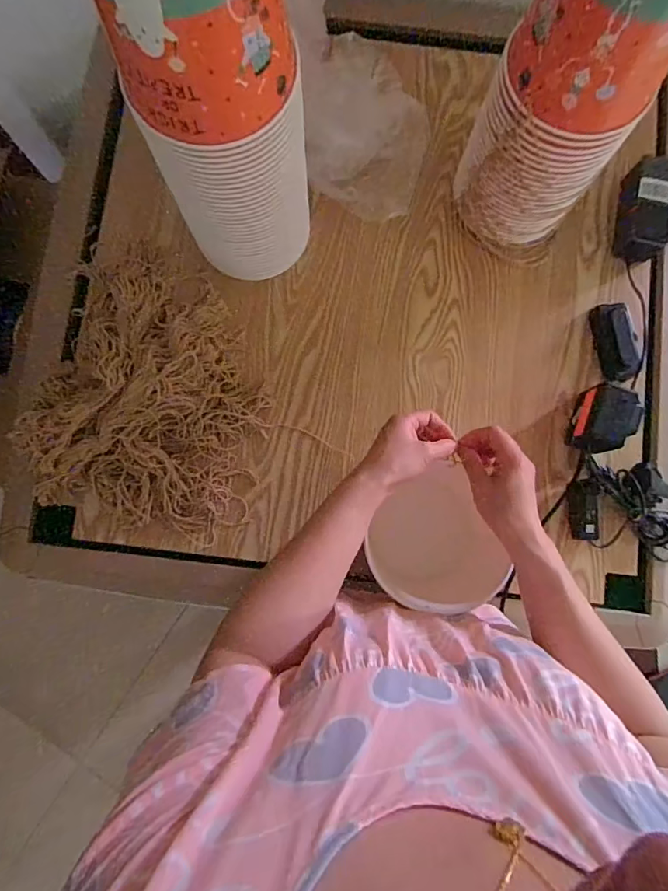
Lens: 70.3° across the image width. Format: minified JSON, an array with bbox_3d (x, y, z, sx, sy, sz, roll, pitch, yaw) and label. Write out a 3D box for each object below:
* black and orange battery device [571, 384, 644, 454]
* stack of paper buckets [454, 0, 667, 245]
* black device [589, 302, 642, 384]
[{"bbox_3d":[0.349,-0.031,0.613,0.056,0.084,0.083,13,84,0],"label":"black and orange battery device"},{"bbox_3d":[0.253,-0.374,0.528,0.154,0.336,0.141,38,84,3],"label":"stack of paper buckets"},{"bbox_3d":[0.397,-0.146,0.669,0.049,0.028,0.113,-9,84,-2],"label":"black device"}]

